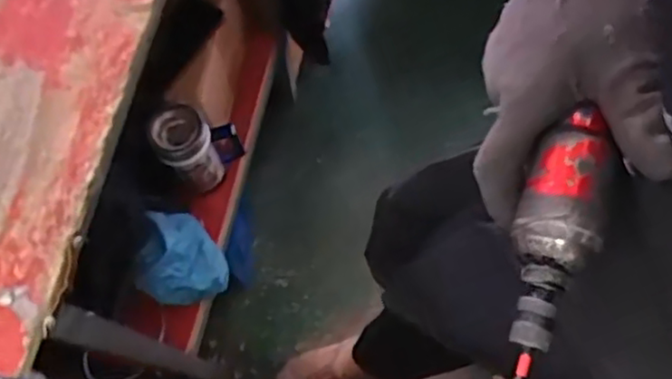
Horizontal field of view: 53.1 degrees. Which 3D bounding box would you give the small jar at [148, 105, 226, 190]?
[{"bbox_3d":[-0.217,-0.055,0.990,0.075,0.147,0.072,-1,69,2],"label":"small jar"}]

